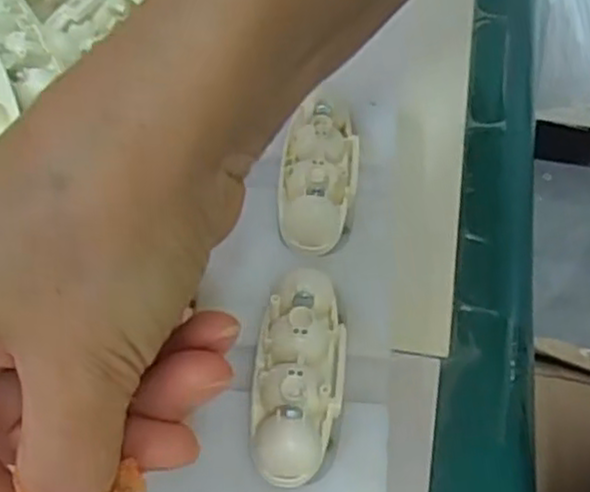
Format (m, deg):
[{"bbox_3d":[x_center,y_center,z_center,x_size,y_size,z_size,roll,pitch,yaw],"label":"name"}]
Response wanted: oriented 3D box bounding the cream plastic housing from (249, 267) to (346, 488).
[{"bbox_3d":[0.001,0.034,0.214,0.025,0.013,0.063,6,58,0],"label":"cream plastic housing"}]

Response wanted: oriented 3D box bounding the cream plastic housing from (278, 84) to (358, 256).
[{"bbox_3d":[0.009,-0.028,0.253,0.024,0.015,0.063,9,58,3],"label":"cream plastic housing"}]

